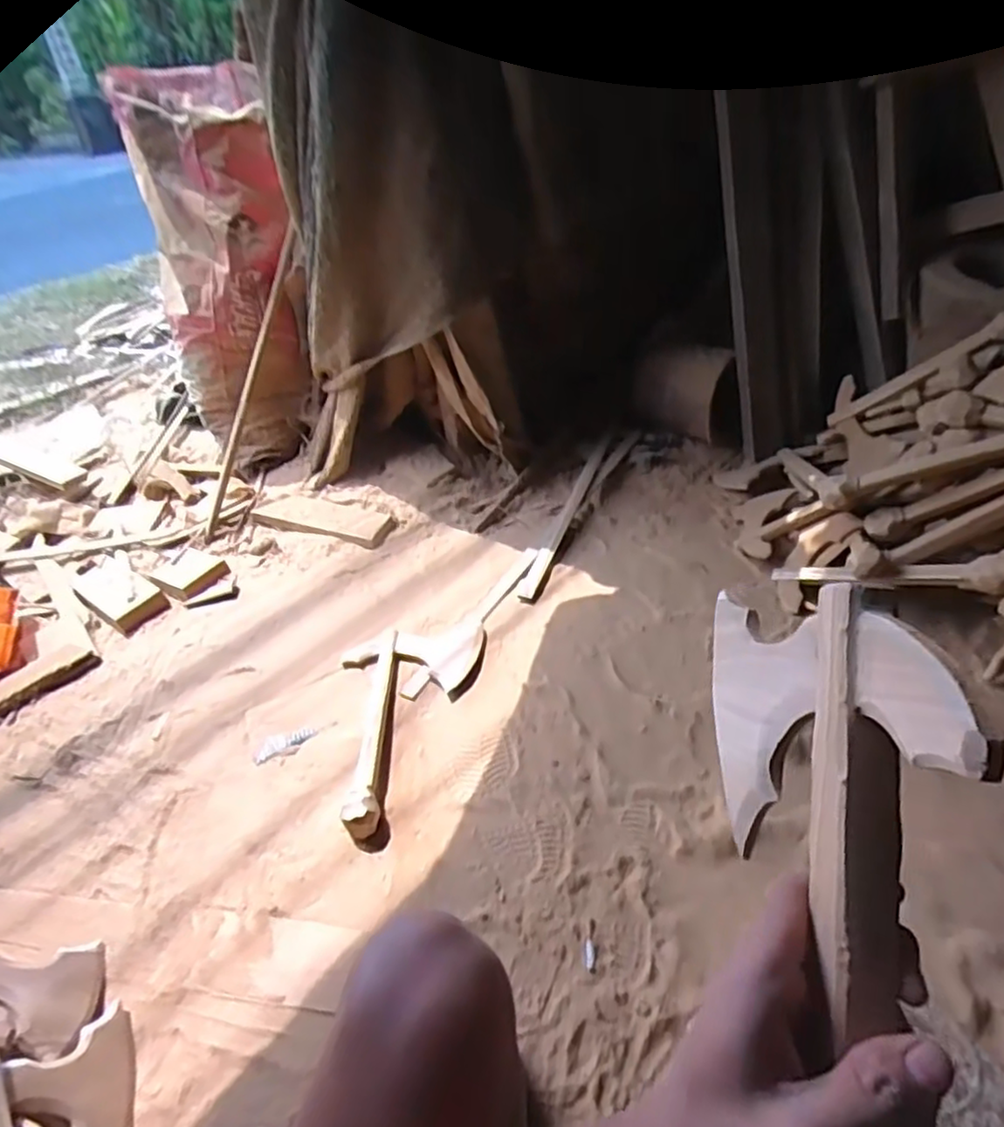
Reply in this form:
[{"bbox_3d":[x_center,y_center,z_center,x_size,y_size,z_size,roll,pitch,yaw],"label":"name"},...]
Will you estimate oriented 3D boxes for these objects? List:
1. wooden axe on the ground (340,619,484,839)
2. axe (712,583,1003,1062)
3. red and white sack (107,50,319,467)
[{"bbox_3d":[-0.129,0.227,1.079,0.250,0.061,0.380,-12,37,-5],"label":"wooden axe on the ground"},{"bbox_3d":[0.128,0.189,0.278,0.065,0.211,0.364,4,76,13],"label":"axe"},{"bbox_3d":[-0.613,-0.626,1.562,0.349,0.808,0.250,-21,39,-16],"label":"red and white sack"}]

